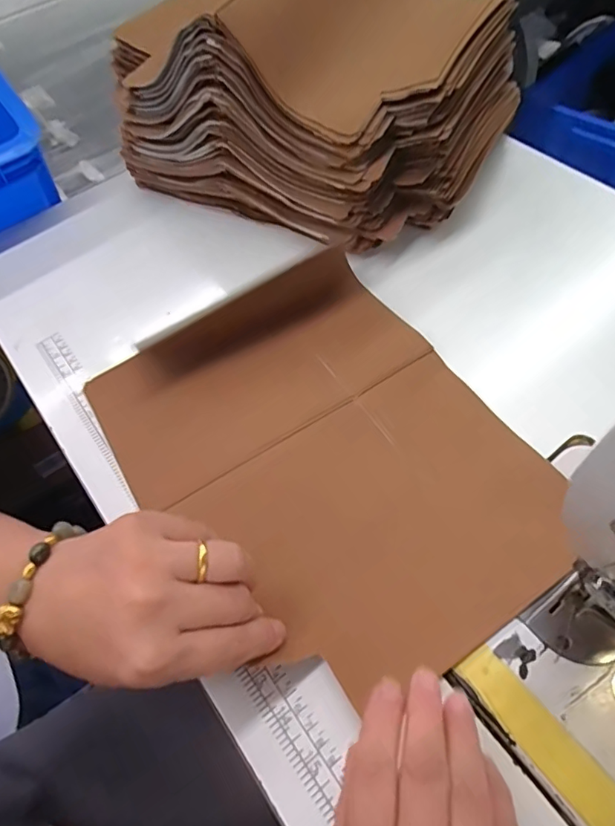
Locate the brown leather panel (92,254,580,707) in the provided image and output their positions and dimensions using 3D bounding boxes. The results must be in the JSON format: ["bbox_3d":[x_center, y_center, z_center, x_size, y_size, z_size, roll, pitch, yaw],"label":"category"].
[{"bbox_3d":[0.007,0.026,0.354,0.230,0.025,0.298,-30,61,-15],"label":"brown leather panel"}]

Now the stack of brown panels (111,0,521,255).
[{"bbox_3d":[0.000,-0.308,0.476,0.344,0.165,0.243,23,63,19],"label":"stack of brown panels"}]

